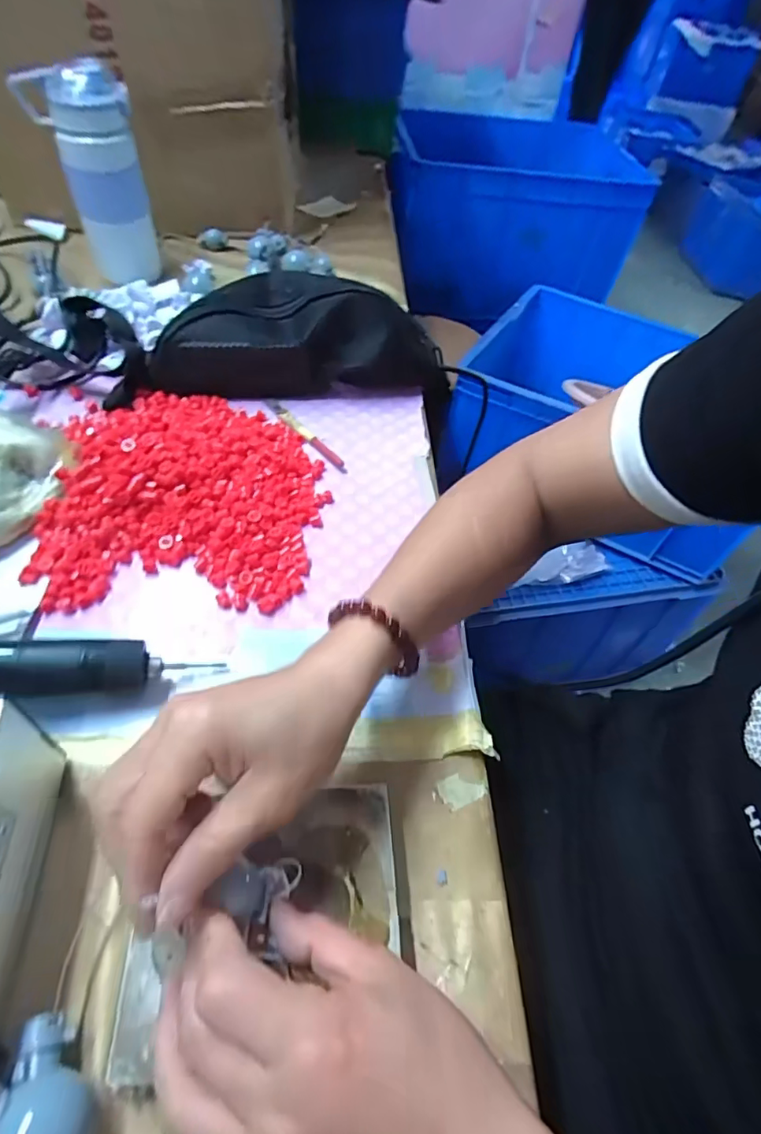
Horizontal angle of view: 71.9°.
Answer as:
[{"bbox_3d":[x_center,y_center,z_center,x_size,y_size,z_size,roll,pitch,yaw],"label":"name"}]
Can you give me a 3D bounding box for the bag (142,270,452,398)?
[{"bbox_3d":[-0.082,-0.229,0.515,0.276,0.075,0.084,-5,52,-10],"label":"bag"}]

